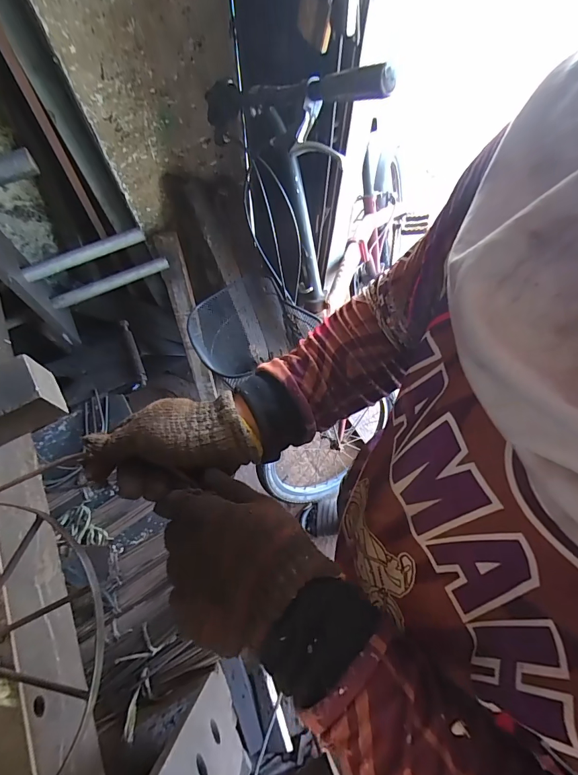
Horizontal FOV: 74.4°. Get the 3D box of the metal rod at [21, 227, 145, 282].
[{"bbox_3d":[-0.390,-0.255,0.730,0.226,0.030,0.024,-25,72,-10],"label":"metal rod"}]

